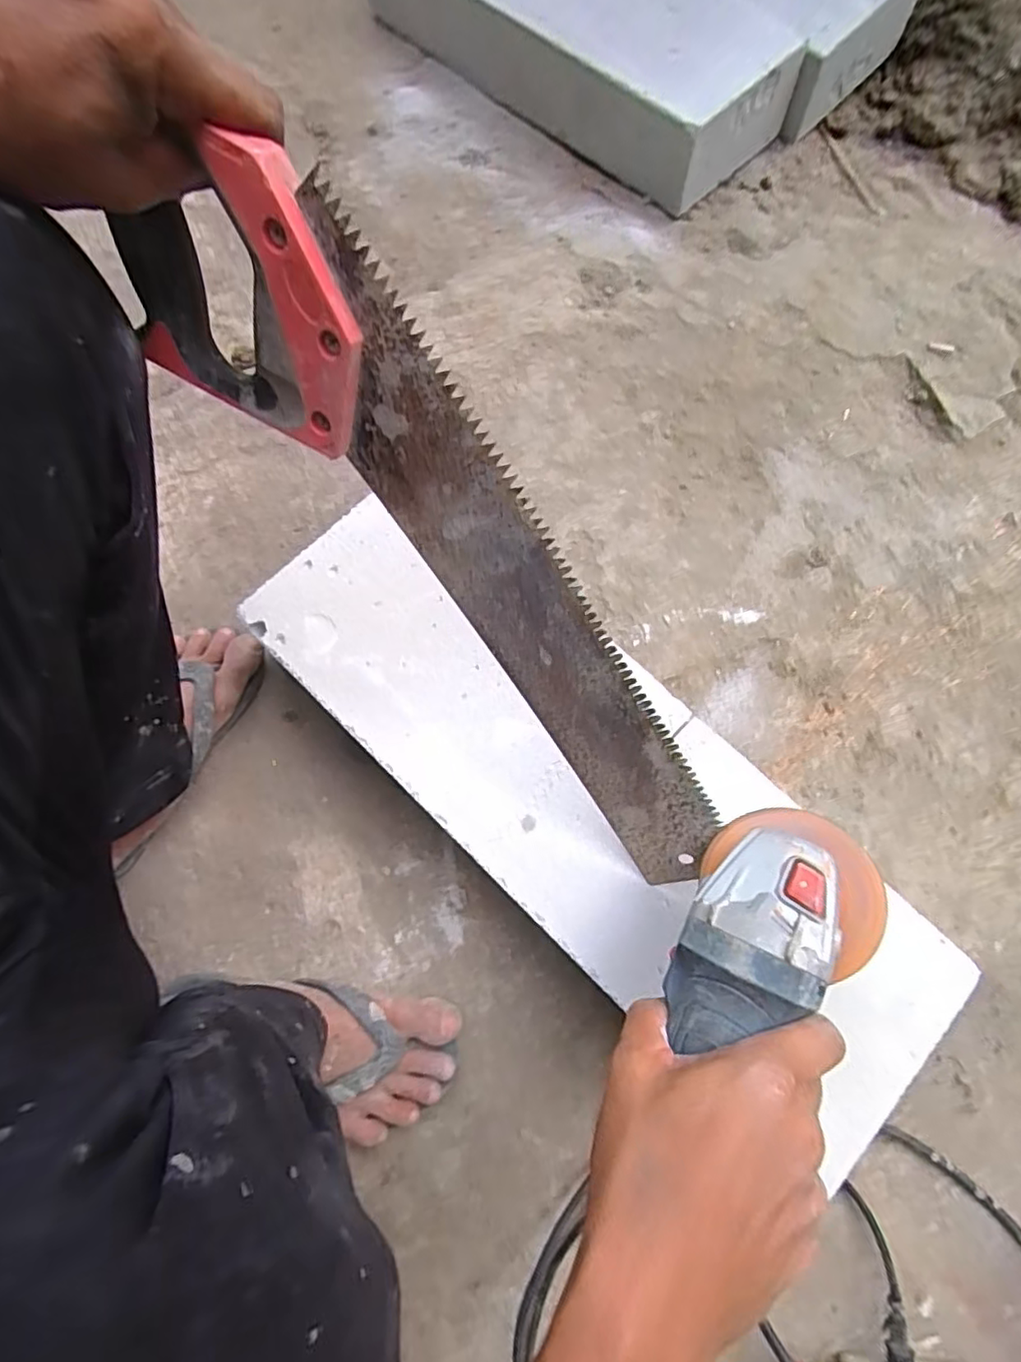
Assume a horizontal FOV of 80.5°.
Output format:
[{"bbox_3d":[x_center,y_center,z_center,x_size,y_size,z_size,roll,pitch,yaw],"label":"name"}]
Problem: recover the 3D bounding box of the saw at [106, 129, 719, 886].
[{"bbox_3d":[-0.001,-0.045,0.330,0.442,0.113,0.022,47,34,-19],"label":"saw"}]

